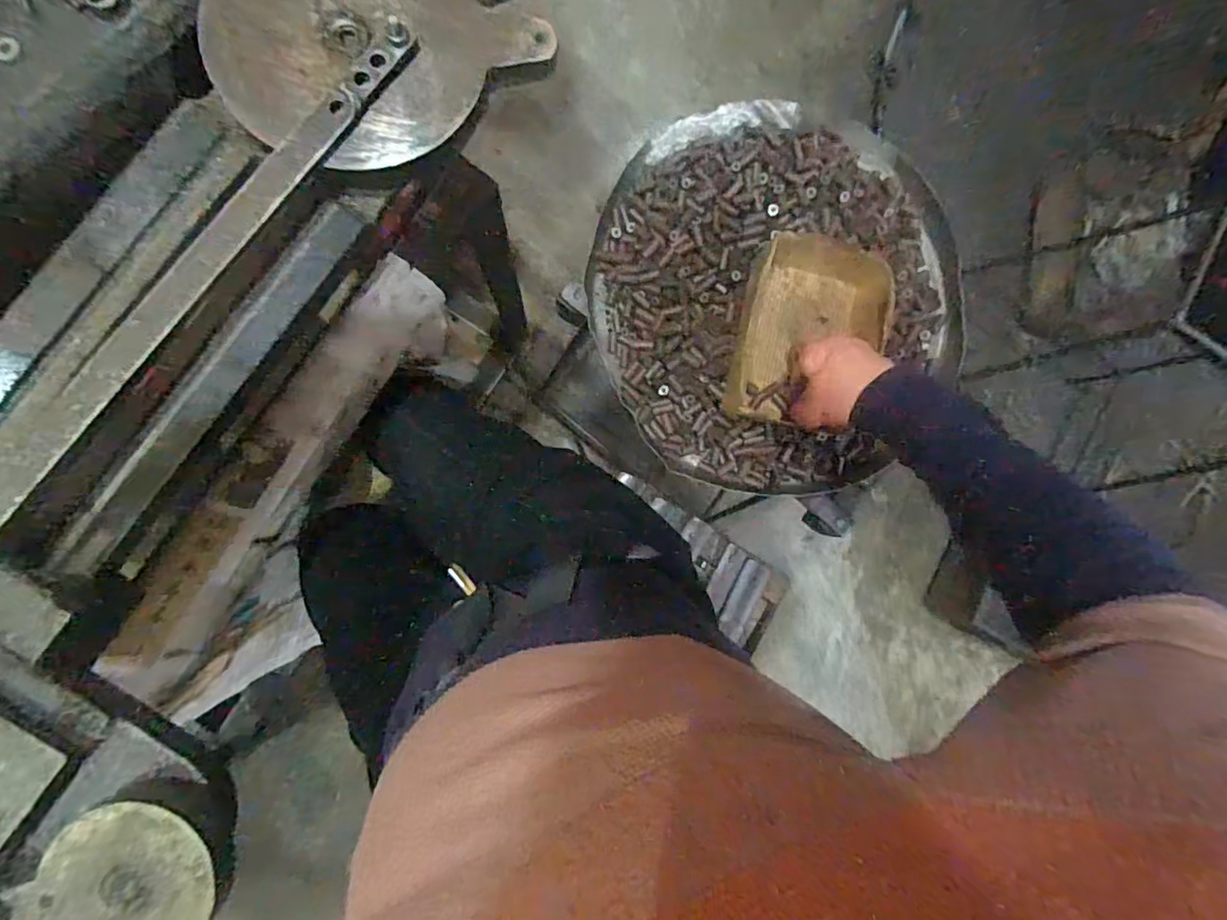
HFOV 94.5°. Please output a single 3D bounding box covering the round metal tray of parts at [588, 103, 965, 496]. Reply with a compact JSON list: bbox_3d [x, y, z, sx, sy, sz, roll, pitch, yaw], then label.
[{"bbox_3d":[0.169,-0.153,0.563,0.379,0.057,0.372,-1,87,-6],"label":"round metal tray of parts"}]

